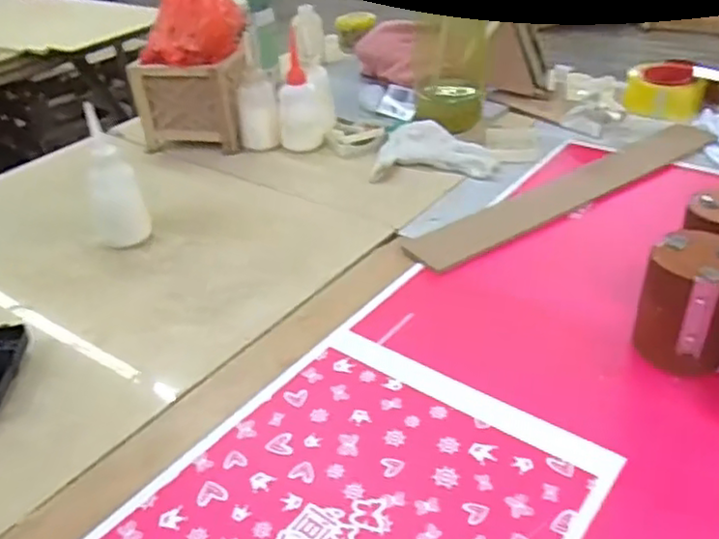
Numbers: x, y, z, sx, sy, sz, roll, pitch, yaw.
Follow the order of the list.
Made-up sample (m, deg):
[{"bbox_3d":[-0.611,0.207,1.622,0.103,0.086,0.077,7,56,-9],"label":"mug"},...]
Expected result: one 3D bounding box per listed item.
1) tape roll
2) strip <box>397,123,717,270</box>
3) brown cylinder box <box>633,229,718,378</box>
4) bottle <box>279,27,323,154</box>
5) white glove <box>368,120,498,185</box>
[{"bbox_3d":[0.467,-0.274,1.050,0.115,0.057,0.100,10,37,20],"label":"tape roll"},{"bbox_3d":[0.263,-0.101,0.860,0.486,0.013,0.076,-24,36,-25],"label":"strip"},{"bbox_3d":[0.286,0.029,0.592,0.076,0.105,0.071,20,41,31],"label":"brown cylinder box"},{"bbox_3d":[-0.091,-0.254,1.004,0.059,0.155,0.048,-7,34,-5],"label":"bottle"},{"bbox_3d":[0.106,-0.163,0.954,0.171,0.045,0.101,1,35,8],"label":"white glove"}]

